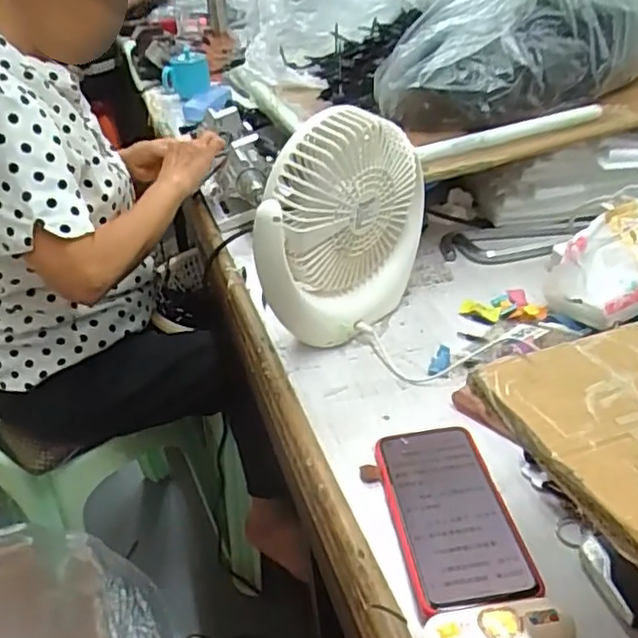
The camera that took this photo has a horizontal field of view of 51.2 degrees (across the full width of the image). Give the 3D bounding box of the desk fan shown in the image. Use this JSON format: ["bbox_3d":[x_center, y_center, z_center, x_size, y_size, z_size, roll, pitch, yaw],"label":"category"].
[{"bbox_3d":[0.021,-0.086,0.642,0.068,0.213,0.183,24,43,38],"label":"desk fan"}]

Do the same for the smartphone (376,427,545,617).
[{"bbox_3d":[0.092,0.135,0.473,0.076,0.014,0.164,-8,33,-4],"label":"smartphone"}]

